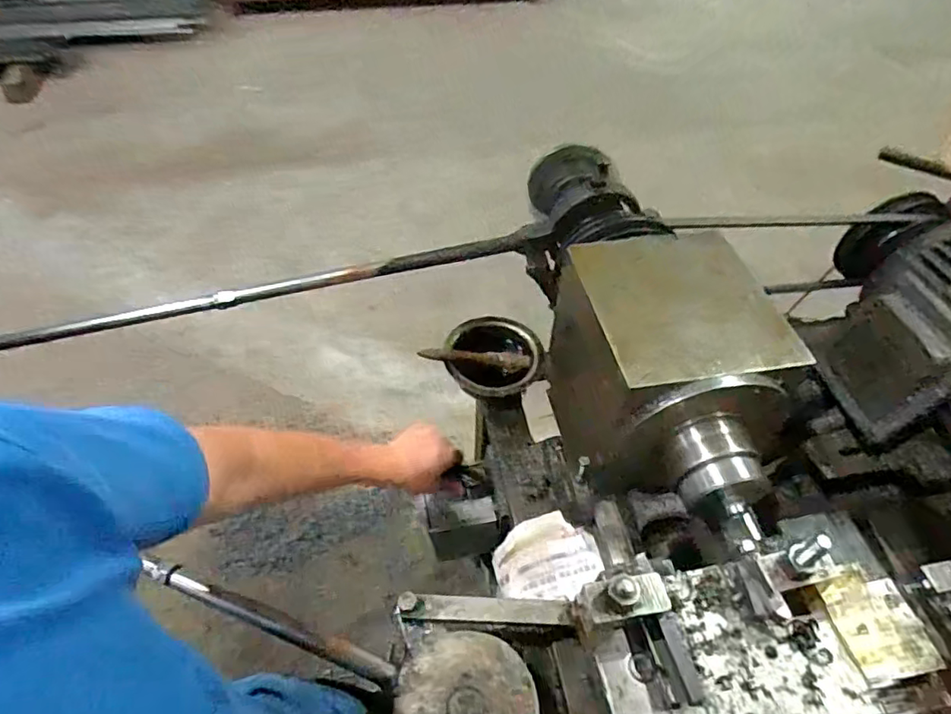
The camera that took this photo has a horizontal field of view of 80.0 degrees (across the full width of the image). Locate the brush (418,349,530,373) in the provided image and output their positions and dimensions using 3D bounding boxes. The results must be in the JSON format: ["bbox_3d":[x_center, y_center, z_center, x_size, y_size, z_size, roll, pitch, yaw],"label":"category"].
[{"bbox_3d":[0.000,-0.001,0.761,0.146,0.021,0.026,1,50,-1],"label":"brush"}]

